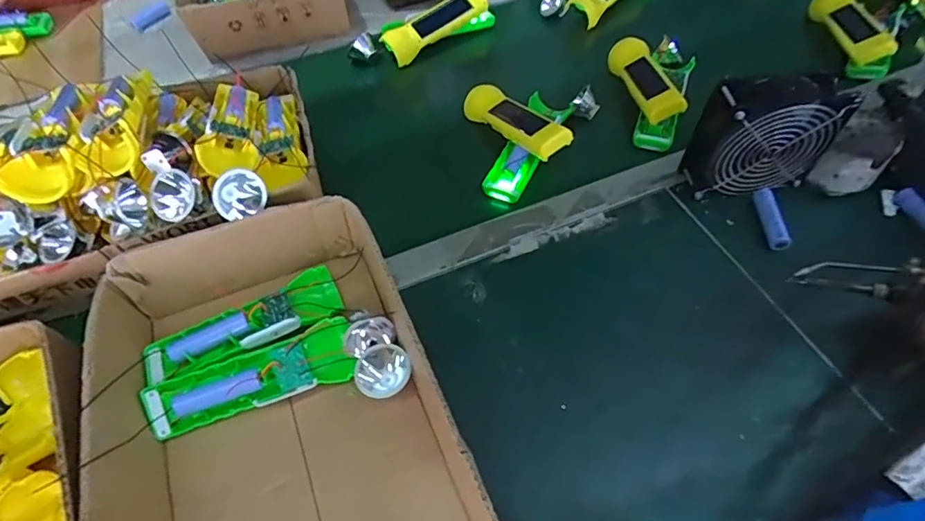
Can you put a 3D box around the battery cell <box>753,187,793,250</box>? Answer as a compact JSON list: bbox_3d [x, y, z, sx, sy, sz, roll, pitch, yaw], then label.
[{"bbox_3d":[0.306,-0.040,0.505,0.019,0.021,0.071,2,54,2],"label":"battery cell"}]

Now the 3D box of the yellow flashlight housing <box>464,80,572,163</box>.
[{"bbox_3d":[0.059,-0.159,0.576,0.048,0.034,0.163,-24,41,-16],"label":"yellow flashlight housing"}]

